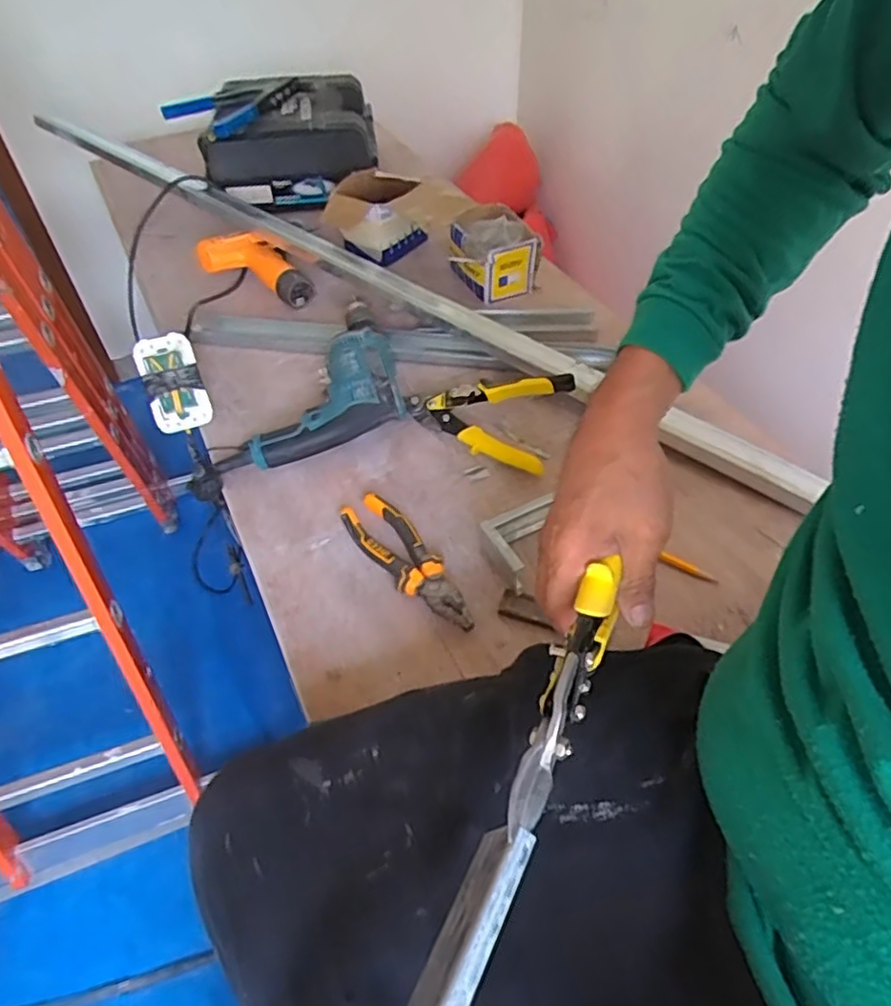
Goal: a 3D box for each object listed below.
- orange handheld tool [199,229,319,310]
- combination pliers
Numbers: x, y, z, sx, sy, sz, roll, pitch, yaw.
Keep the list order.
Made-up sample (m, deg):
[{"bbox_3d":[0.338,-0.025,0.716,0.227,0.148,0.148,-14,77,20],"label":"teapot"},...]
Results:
[{"bbox_3d":[-0.283,-0.369,1.002,0.184,0.064,0.093,23,52,20],"label":"orange handheld tool"},{"bbox_3d":[-0.038,0.056,0.640,0.052,0.026,0.192,-31,55,-24],"label":"combination pliers"}]

